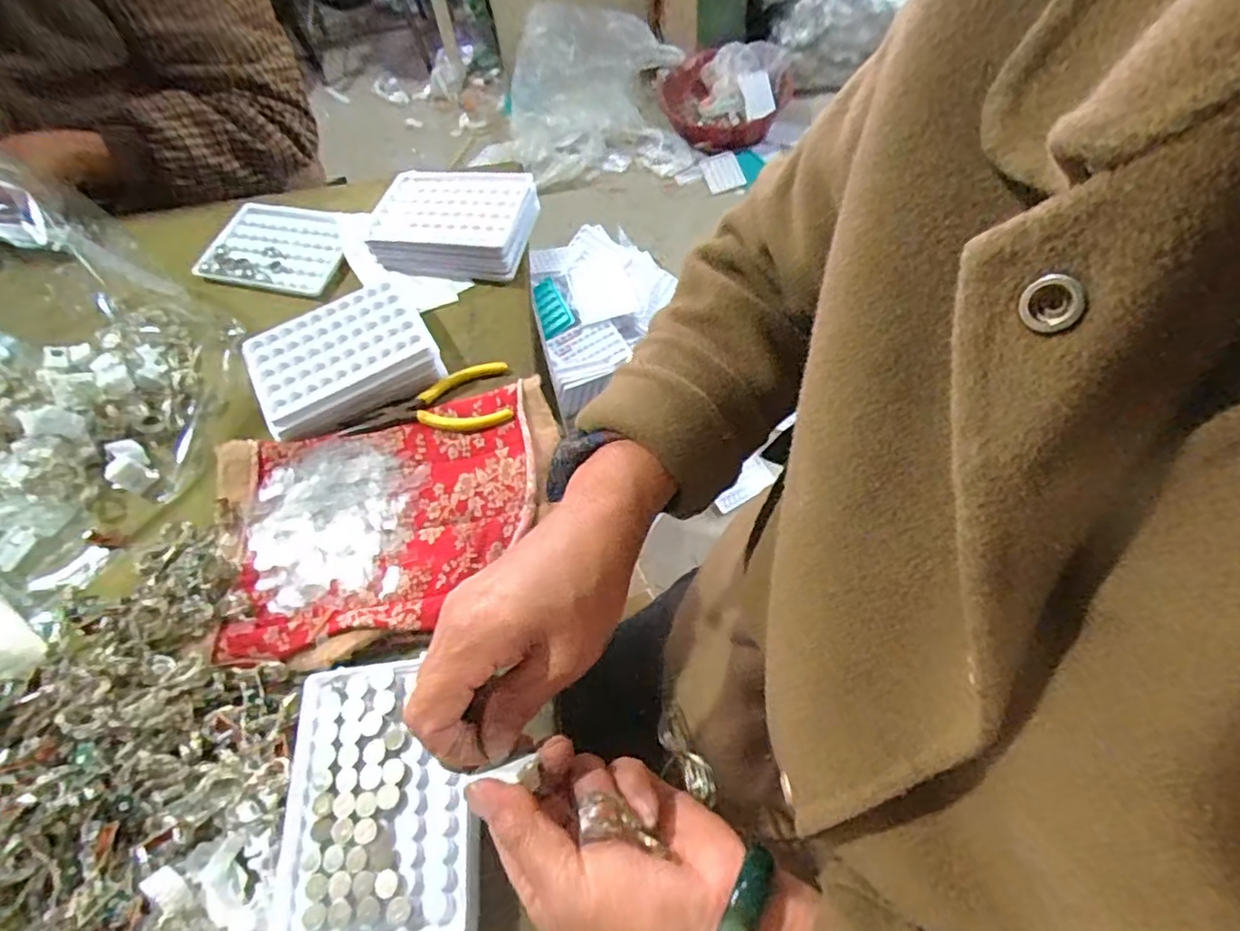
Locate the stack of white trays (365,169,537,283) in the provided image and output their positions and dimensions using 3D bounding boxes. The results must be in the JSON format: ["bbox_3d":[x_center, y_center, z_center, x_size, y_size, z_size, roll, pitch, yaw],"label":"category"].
[{"bbox_3d":[-0.143,-0.213,0.537,0.136,0.037,0.096,7,61,8],"label":"stack of white trays"}]

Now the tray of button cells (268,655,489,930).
[{"bbox_3d":[-0.127,0.170,0.321,0.100,0.013,0.129,-7,60,0],"label":"tray of button cells"}]

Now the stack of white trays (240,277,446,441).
[{"bbox_3d":[-0.208,-0.081,0.466,0.126,0.030,0.090,-29,63,-13],"label":"stack of white trays"}]

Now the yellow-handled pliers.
[{"bbox_3d":[-0.141,-0.042,0.455,0.122,0.017,0.064,-16,60,-5],"label":"yellow-handled pliers"}]

